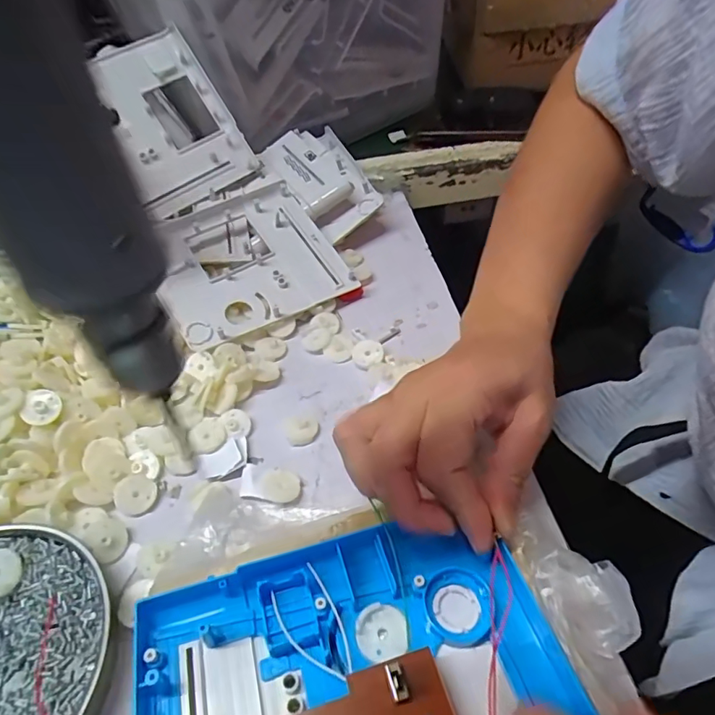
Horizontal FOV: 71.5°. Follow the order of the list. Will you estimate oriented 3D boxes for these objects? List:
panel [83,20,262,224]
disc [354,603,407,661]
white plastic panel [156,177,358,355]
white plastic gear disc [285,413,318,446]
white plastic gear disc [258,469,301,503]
[{"bbox_3d":[-0.175,-0.214,0.451,0.112,0.145,0.023,-36,13,-19],"label":"panel"},{"bbox_3d":[0.010,0.117,0.213,0.022,0.005,0.021,-2,47,2],"label":"disc"},{"bbox_3d":[-0.088,-0.077,0.400,0.141,0.015,0.116,-27,71,-21],"label":"white plastic panel"},{"bbox_3d":[-0.037,0.046,0.328,0.022,0.006,0.024,-2,47,2],"label":"white plastic gear disc"},{"bbox_3d":[-0.046,0.077,0.298,0.025,0.006,0.022,18,51,20],"label":"white plastic gear disc"}]

